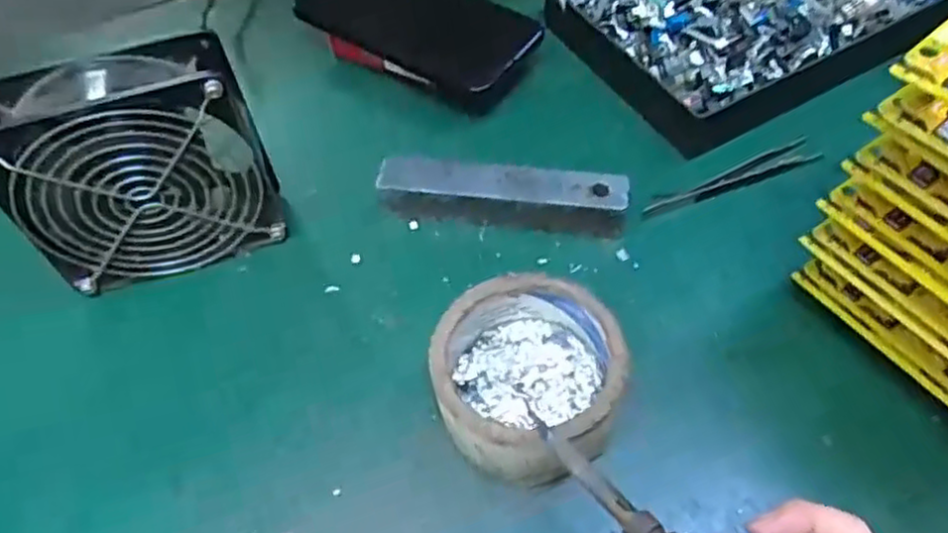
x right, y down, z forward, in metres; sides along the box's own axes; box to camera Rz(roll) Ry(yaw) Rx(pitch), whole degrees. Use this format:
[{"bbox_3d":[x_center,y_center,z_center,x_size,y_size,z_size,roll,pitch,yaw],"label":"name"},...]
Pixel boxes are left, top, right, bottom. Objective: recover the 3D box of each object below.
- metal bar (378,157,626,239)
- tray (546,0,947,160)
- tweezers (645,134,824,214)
[{"bbox_3d":[0.017,-0.040,0.409,0.136,0.028,0.024,7,55,10],"label":"metal bar"},{"bbox_3d":[0.190,-0.184,0.490,0.240,0.028,0.175,-27,56,-14],"label":"tray"},{"bbox_3d":[0.149,-0.051,0.416,0.108,0.006,0.019,-21,55,-10],"label":"tweezers"}]

